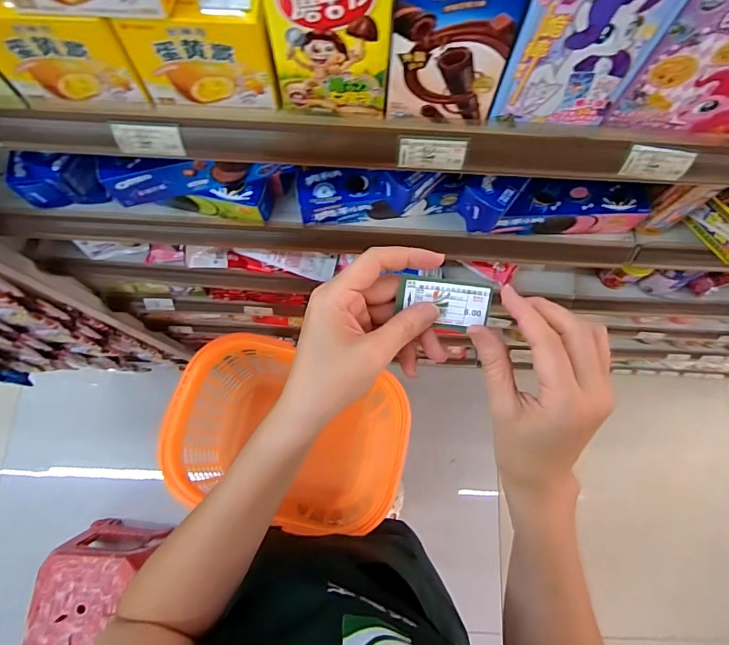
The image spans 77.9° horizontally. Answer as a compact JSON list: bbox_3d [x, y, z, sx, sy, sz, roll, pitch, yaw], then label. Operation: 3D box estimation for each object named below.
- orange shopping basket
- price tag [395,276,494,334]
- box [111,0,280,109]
[{"bbox_3d":[-0.138,0.224,0.896,0.410,0.250,0.283,13,76,2],"label":"orange shopping basket"},{"bbox_3d":[0.057,-0.012,0.318,0.062,0.004,0.036,8,109,3],"label":"price tag"},{"bbox_3d":[-0.126,-0.228,0.360,0.110,0.079,0.064,1,76,-1],"label":"box"}]

